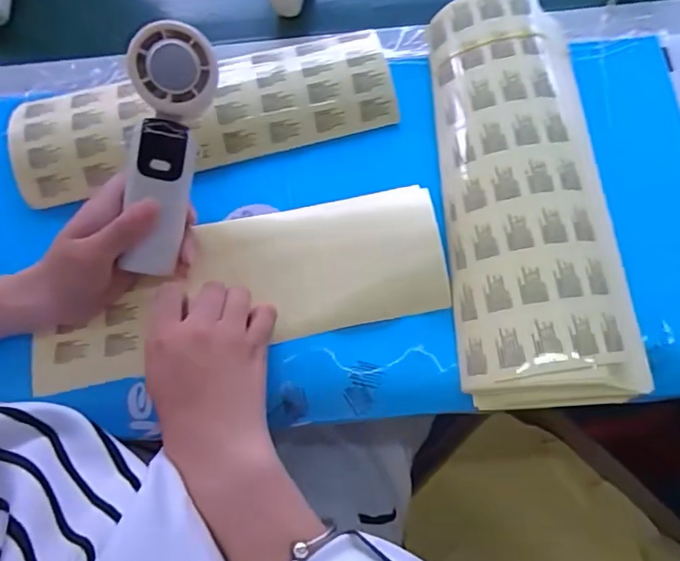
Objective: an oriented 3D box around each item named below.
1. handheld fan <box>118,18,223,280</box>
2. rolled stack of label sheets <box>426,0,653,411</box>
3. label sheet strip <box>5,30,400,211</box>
[{"bbox_3d":[-0.121,-0.087,0.356,0.049,0.036,0.165,13,104,6],"label":"handheld fan"},{"bbox_3d":[0.131,-0.071,0.380,0.112,0.051,0.317,-5,72,0],"label":"rolled stack of label sheets"},{"bbox_3d":[-0.113,-0.136,0.419,0.309,0.031,0.085,-14,72,-3],"label":"label sheet strip"}]

